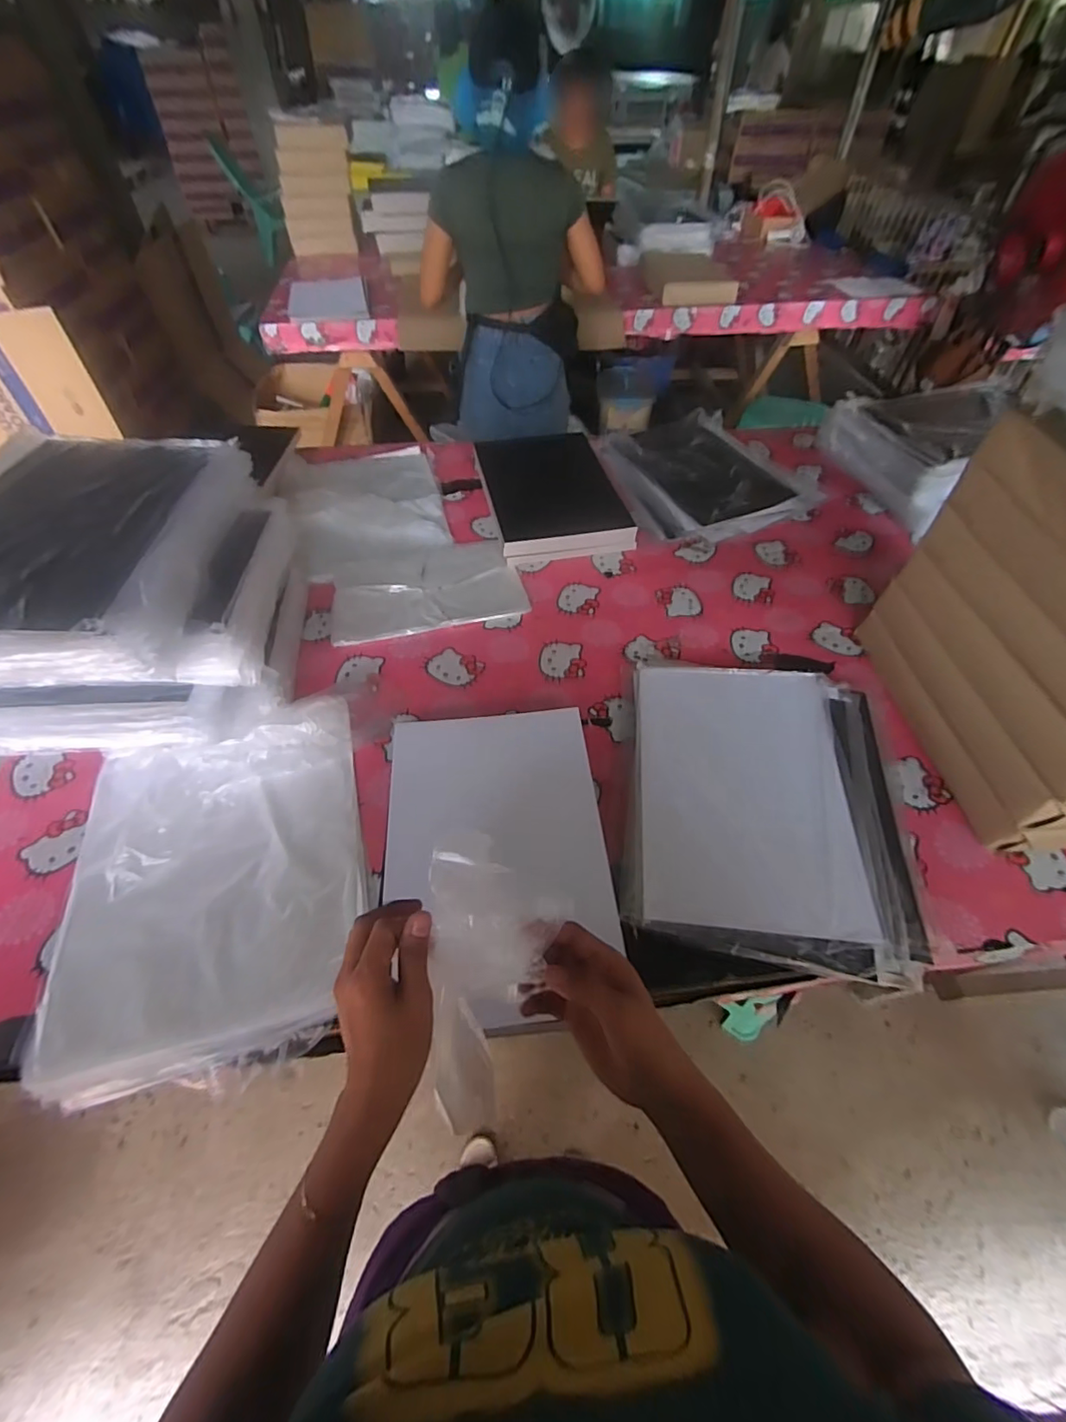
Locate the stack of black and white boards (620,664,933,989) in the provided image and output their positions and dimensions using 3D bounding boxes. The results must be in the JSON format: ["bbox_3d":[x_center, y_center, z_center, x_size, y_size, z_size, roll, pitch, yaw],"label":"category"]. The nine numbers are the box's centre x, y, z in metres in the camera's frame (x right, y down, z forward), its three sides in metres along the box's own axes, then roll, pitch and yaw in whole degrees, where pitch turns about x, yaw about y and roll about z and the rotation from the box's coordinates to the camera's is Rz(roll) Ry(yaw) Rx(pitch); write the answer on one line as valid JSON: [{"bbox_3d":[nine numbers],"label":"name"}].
[{"bbox_3d":[0.297,0.111,0.707,0.335,0.052,0.392,9,53,5],"label":"stack of black and white boards"}]

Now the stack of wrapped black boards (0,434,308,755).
[{"bbox_3d":[-0.538,-0.151,0.750,0.367,0.262,0.396,-3,52,-4],"label":"stack of wrapped black boards"}]

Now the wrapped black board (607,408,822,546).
[{"bbox_3d":[0.372,-0.524,1.204,0.398,0.036,0.423,-13,54,-11],"label":"wrapped black board"}]

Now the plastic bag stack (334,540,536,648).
[{"bbox_3d":[-0.188,-0.220,0.967,0.317,0.009,0.207,-12,54,-11],"label":"plastic bag stack"}]

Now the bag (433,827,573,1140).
[{"bbox_3d":[-0.032,0.210,0.414,0.098,0.030,0.220,4,90,2],"label":"bag"}]

